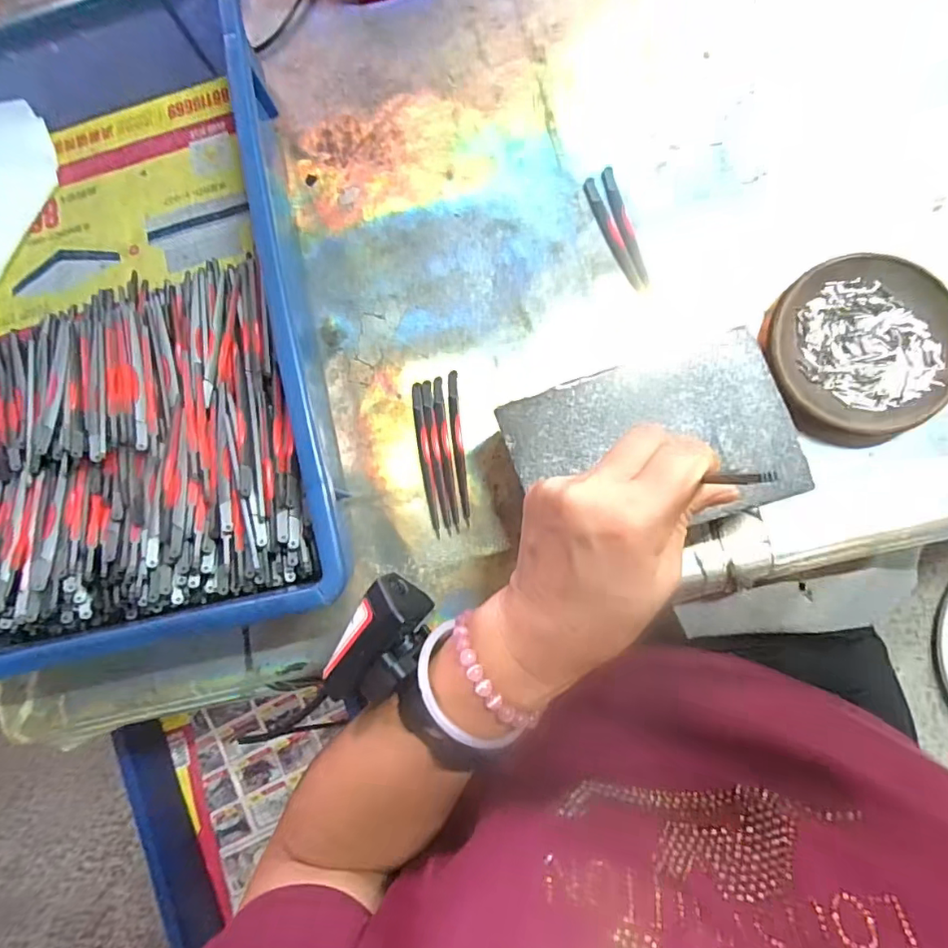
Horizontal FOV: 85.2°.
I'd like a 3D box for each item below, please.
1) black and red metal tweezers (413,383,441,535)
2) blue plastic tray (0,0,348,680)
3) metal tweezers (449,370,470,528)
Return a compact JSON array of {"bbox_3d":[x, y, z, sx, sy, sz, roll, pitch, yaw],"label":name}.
[{"bbox_3d":[-0.034,-0.010,0.360,0.008,0.004,0.107,-9,82,5],"label":"black and red metal tweezers"},{"bbox_3d":[-0.250,-0.096,0.353,0.285,0.072,0.429,-13,82,5],"label":"blue plastic tray"},{"bbox_3d":[-0.010,-0.019,0.361,0.007,0.004,0.108,-6,82,6],"label":"metal tweezers"}]

